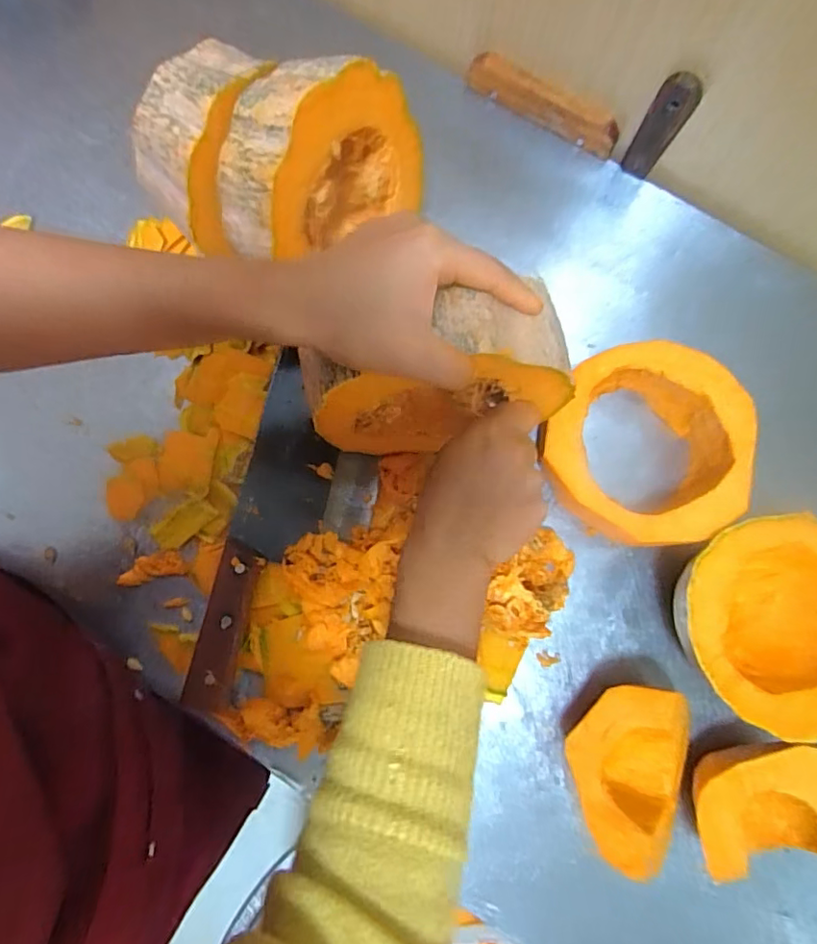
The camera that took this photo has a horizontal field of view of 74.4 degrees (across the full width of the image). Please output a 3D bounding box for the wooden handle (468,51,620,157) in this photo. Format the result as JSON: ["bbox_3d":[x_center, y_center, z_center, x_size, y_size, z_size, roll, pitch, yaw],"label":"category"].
[{"bbox_3d":[0.121,-0.334,0.491,0.147,0.036,0.016,33,81,5],"label":"wooden handle"}]

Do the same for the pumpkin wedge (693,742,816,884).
[{"bbox_3d":[0.250,0.231,0.384,0.116,0.063,0.077,-10,80,-3],"label":"pumpkin wedge"}]

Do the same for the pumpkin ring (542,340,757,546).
[{"bbox_3d":[0.177,-0.021,0.423,0.144,0.071,0.148,0,80,-1],"label":"pumpkin ring"}]

